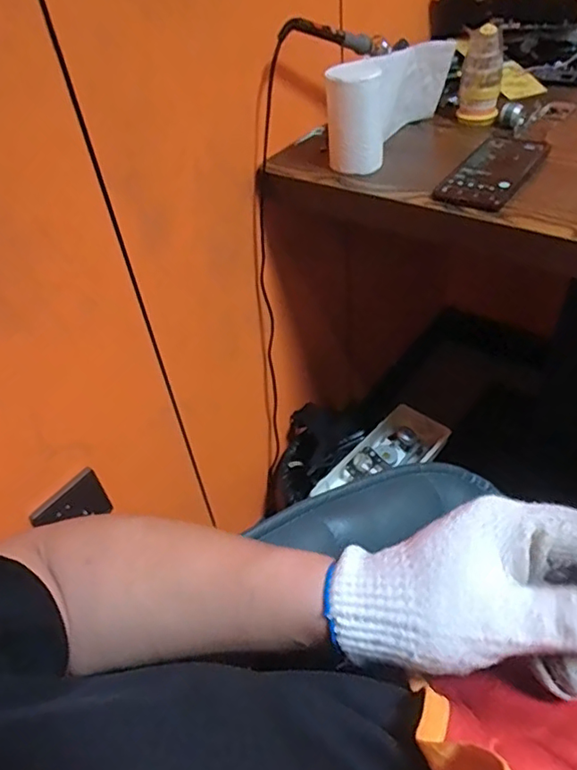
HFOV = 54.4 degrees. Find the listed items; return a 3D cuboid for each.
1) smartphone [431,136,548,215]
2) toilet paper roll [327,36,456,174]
[{"bbox_3d":[0.225,-0.236,0.612,0.074,0.014,0.151,22,51,28],"label":"smartphone"},{"bbox_3d":[0.117,-0.325,0.653,0.049,0.104,0.192,29,54,32],"label":"toilet paper roll"}]

